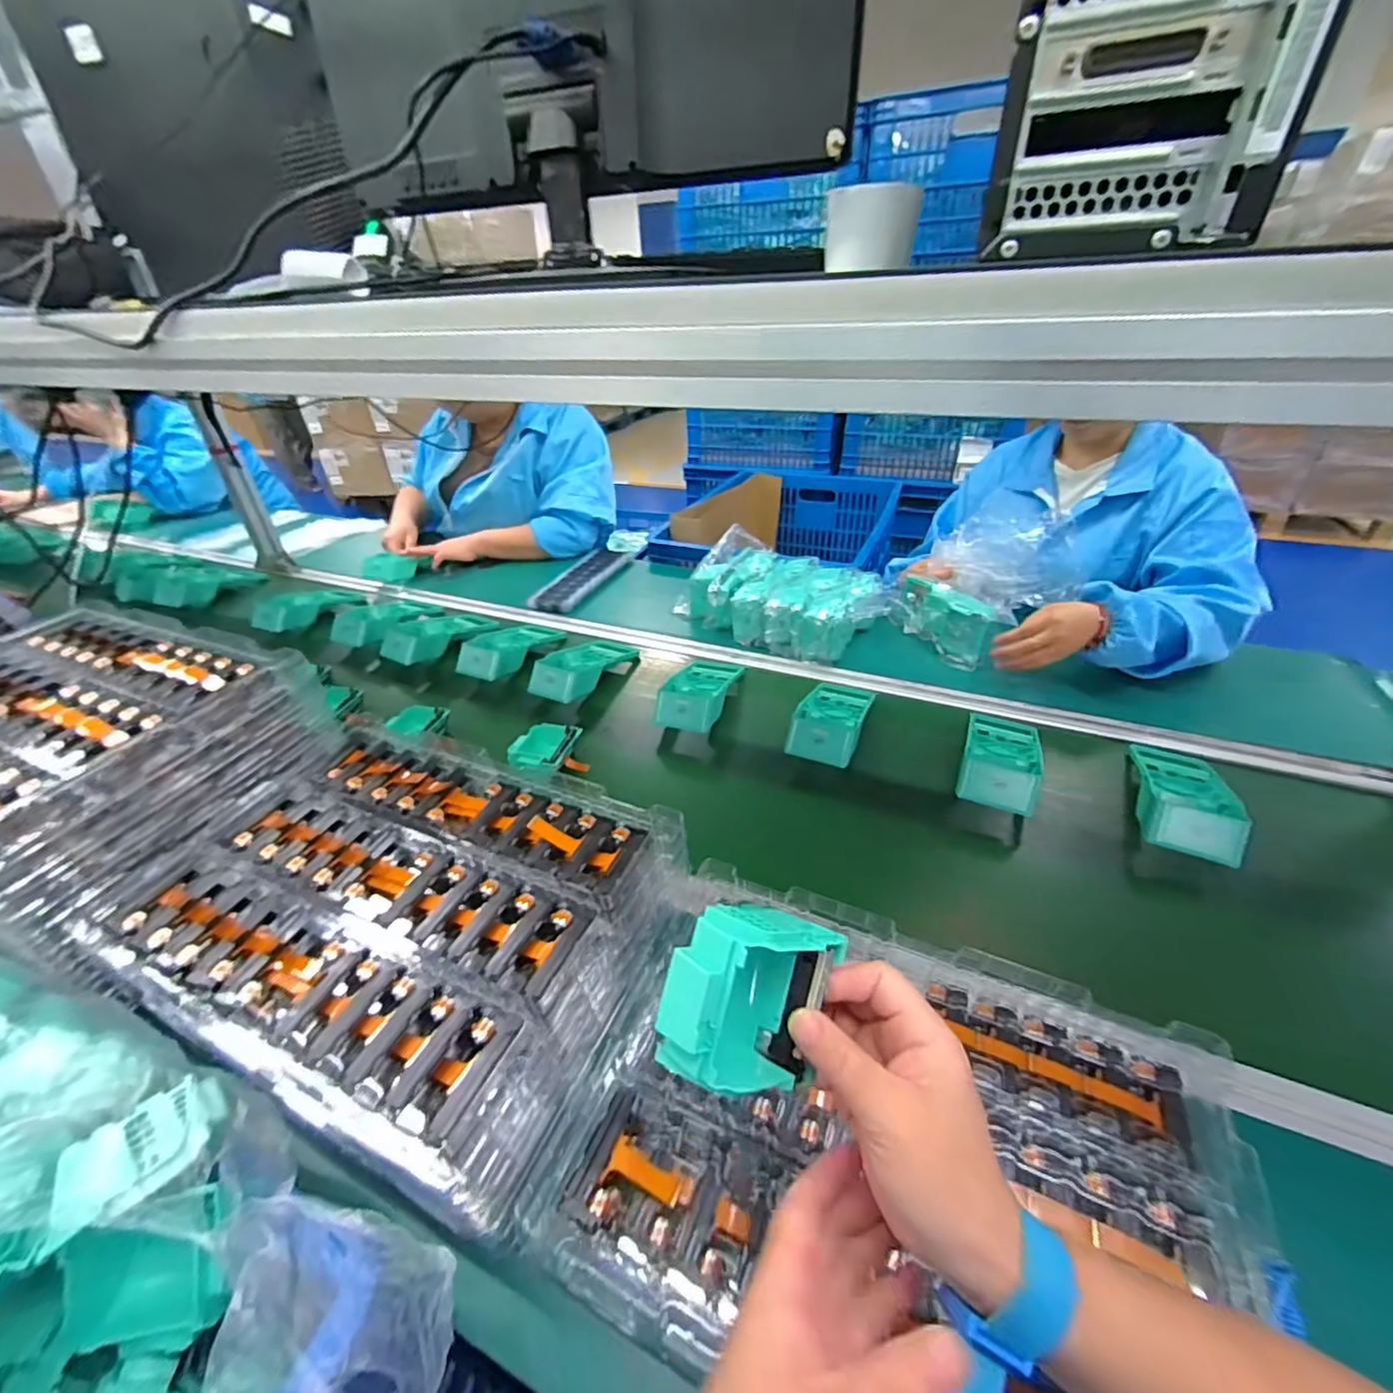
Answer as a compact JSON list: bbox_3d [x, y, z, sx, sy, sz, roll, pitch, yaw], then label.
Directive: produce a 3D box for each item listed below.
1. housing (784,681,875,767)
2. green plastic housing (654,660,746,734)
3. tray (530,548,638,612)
[{"bbox_3d":[0.178,0.026,0.770,0.089,0.044,0.190,13,37,20],"label":"housing"},{"bbox_3d":[0.006,-0.009,0.847,0.101,0.049,0.198,6,24,12],"label":"green plastic housing"},{"bbox_3d":[-0.229,-0.253,1.221,0.103,0.026,0.323,10,36,16],"label":"tray"}]

